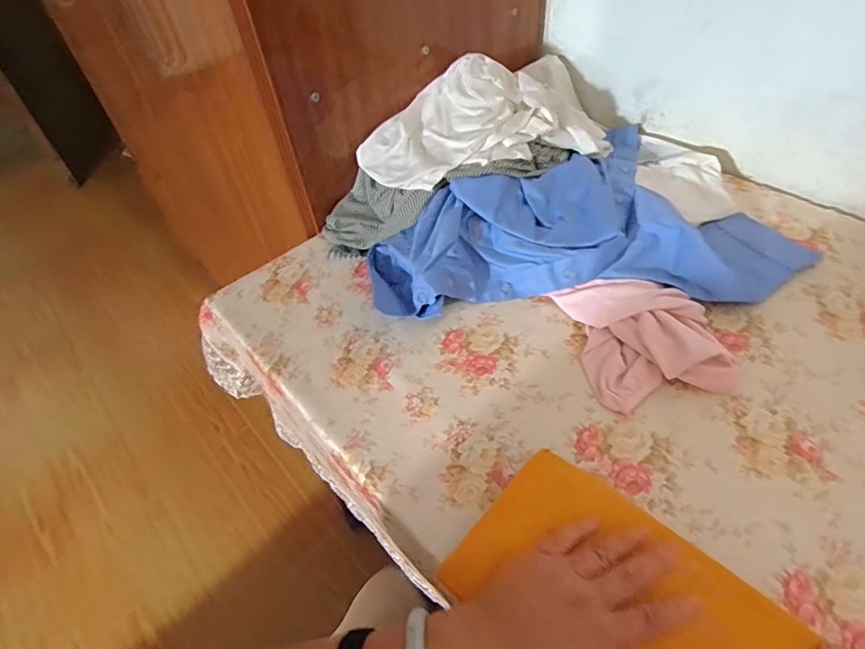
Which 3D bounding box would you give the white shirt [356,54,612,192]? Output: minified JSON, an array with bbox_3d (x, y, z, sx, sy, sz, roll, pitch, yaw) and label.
[{"bbox_3d":[0.103,-0.302,0.725,0.407,0.111,0.195,-32,52,-22],"label":"white shirt"}]

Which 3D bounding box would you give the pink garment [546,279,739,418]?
[{"bbox_3d":[0.227,0.004,0.533,0.143,0.040,0.168,-12,48,-4],"label":"pink garment"}]

